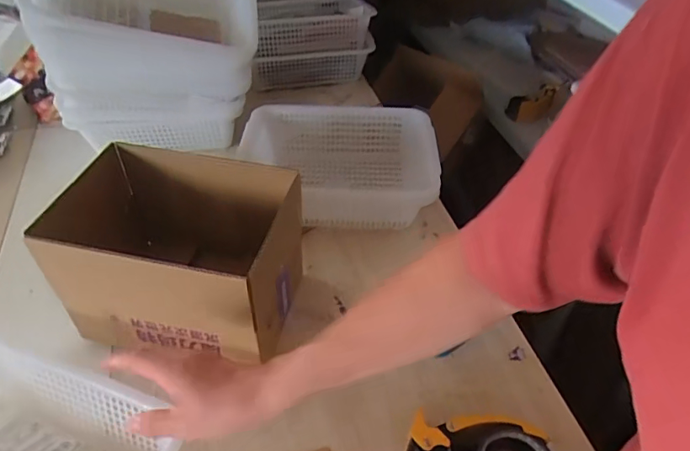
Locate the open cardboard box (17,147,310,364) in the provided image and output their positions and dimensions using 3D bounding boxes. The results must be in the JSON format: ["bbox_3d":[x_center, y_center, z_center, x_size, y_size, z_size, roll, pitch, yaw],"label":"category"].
[{"bbox_3d":[-0.218,0.044,0.705,0.289,0.223,0.226,8,45,7],"label":"open cardboard box"}]

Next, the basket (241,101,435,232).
[{"bbox_3d":[-0.012,-0.110,0.940,0.348,0.111,0.266,-3,44,-5],"label":"basket"}]

